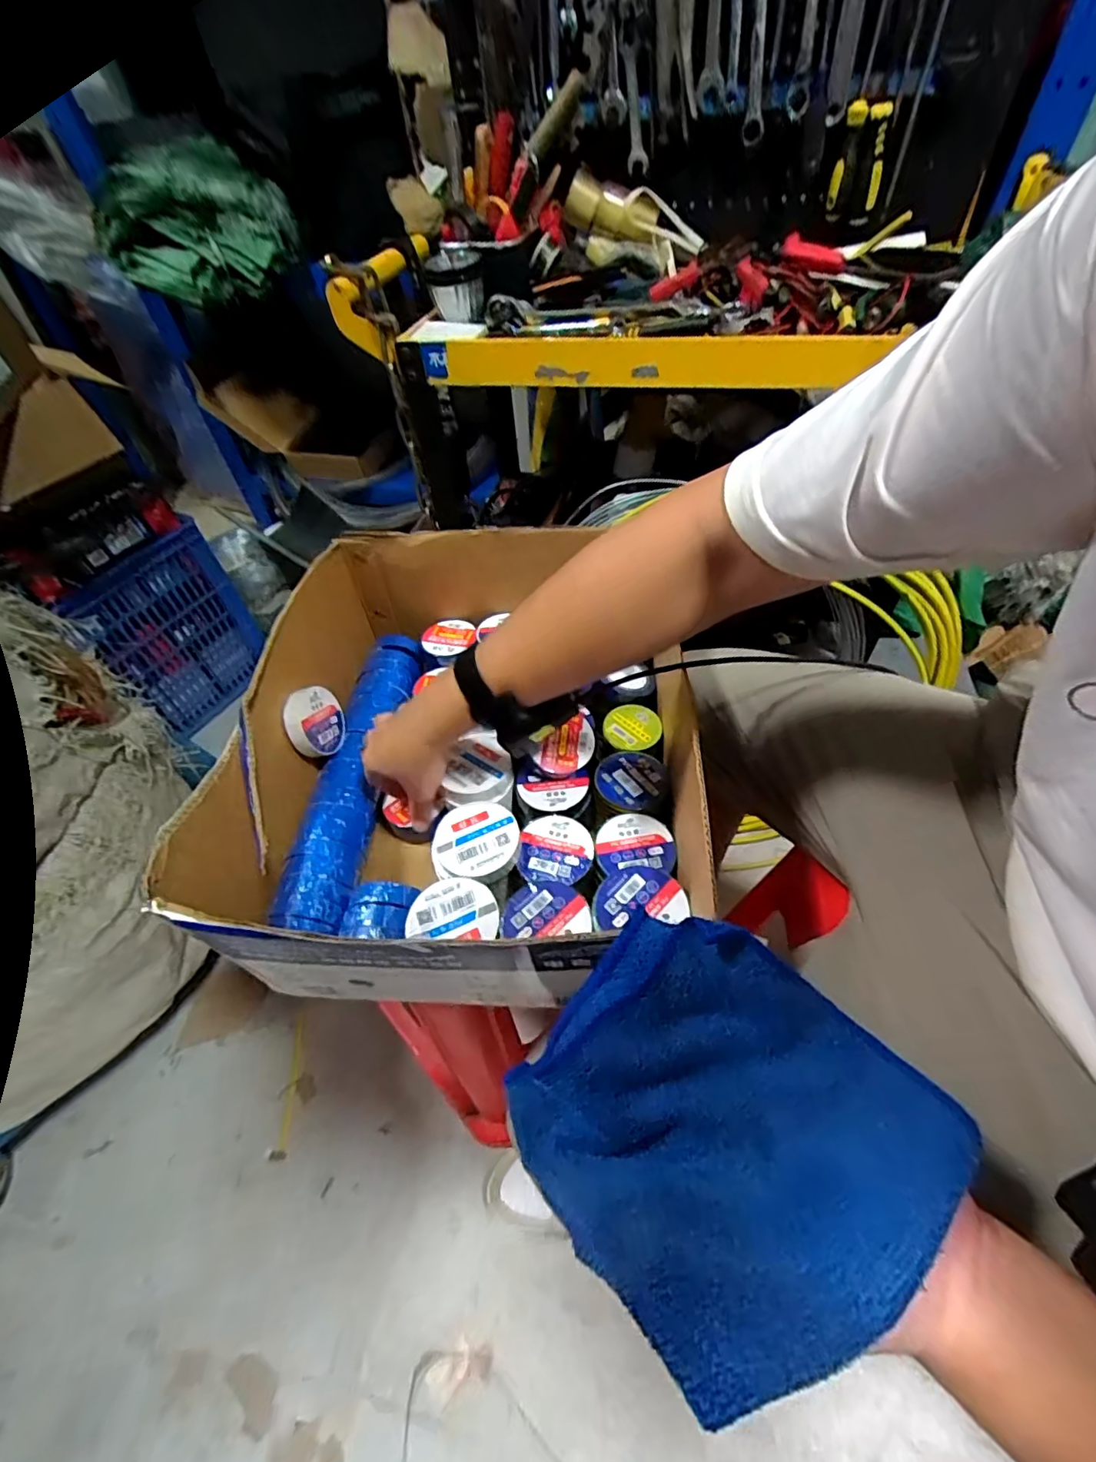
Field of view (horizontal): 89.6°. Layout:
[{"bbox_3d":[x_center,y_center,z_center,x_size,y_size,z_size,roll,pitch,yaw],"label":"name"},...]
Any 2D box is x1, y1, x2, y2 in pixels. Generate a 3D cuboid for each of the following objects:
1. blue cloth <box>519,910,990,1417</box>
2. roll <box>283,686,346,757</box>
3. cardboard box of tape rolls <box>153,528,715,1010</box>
[{"bbox_3d":[0.068,0.148,0.215,0.132,0.044,0.136,-37,55,-23],"label":"blue cloth"},{"bbox_3d":[-0.229,-0.011,0.549,0.017,0.067,0.064,-4,26,19],"label":"roll"},{"bbox_3d":[-0.066,0.009,0.530,0.369,0.198,0.449,0,50,6],"label":"cardboard box of tape rolls"}]

